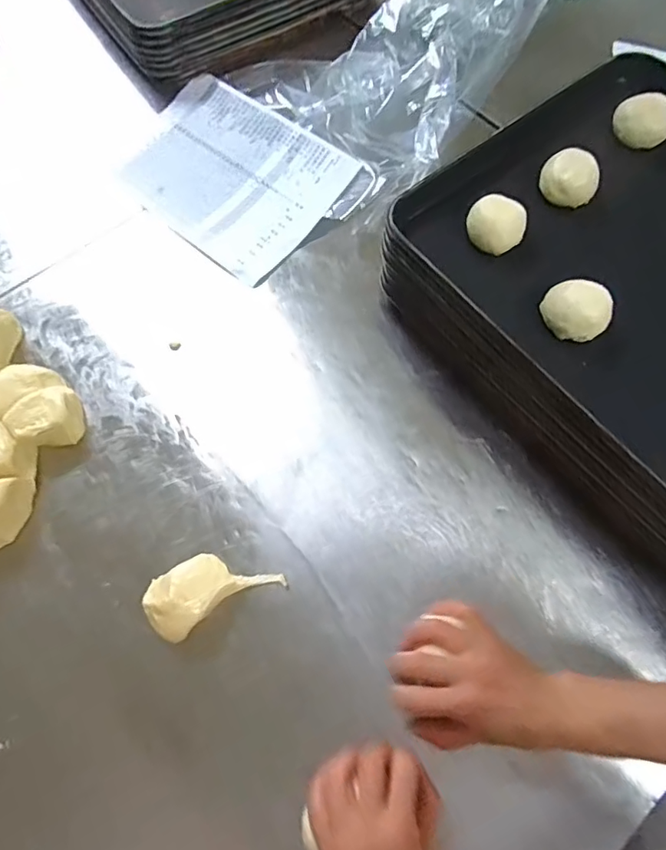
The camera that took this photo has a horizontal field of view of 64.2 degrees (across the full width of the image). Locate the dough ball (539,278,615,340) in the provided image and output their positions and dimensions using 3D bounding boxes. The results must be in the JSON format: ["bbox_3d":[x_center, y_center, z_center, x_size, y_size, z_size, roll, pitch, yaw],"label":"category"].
[{"bbox_3d":[0.229,-0.109,0.498,0.051,0.033,0.060,-39,73,-15],"label":"dough ball"}]

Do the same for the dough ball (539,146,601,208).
[{"bbox_3d":[0.245,-0.256,0.549,0.056,0.033,0.045,26,70,11],"label":"dough ball"}]

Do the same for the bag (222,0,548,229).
[{"bbox_3d":[0.100,-0.558,0.727,0.293,0.075,0.507,32,72,10],"label":"bag"}]

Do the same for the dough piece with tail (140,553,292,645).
[{"bbox_3d":[-0.109,0.146,0.480,0.116,0.034,0.057,-25,72,-10],"label":"dough piece with tail"}]

